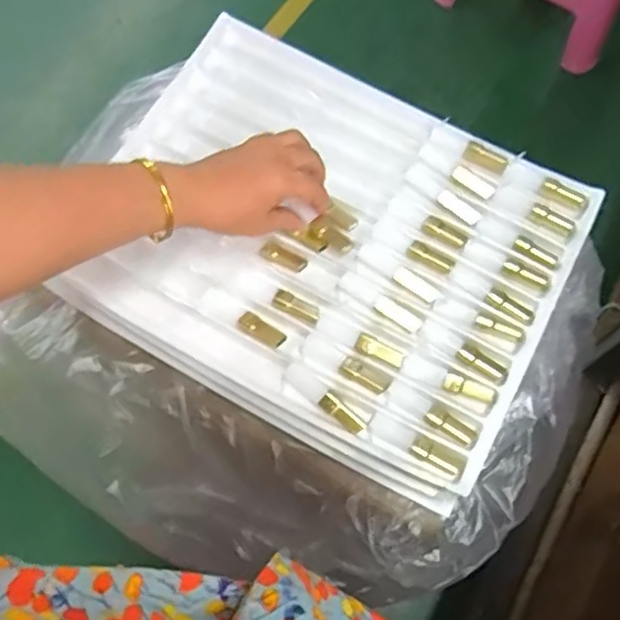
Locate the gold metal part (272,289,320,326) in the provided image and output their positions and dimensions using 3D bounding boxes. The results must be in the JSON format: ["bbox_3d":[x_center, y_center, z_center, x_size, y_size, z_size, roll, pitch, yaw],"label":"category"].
[{"bbox_3d":[-0.011,-0.002,0.524,0.040,0.007,0.016,25,70,12],"label":"gold metal part"}]

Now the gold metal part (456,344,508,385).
[{"bbox_3d":[0.137,0.043,0.511,0.042,0.008,0.018,30,71,13],"label":"gold metal part"}]

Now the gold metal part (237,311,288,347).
[{"bbox_3d":[-0.039,0.017,0.521,0.039,0.007,0.016,31,71,14],"label":"gold metal part"}]

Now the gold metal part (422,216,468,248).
[{"bbox_3d":[0.117,-0.068,0.553,0.039,0.004,0.015,31,71,14],"label":"gold metal part"}]

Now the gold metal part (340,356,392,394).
[{"bbox_3d":[0.044,0.052,0.506,0.039,0.005,0.016,28,71,13],"label":"gold metal part"}]

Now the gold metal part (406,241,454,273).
[{"bbox_3d":[0.103,-0.046,0.545,0.041,0.004,0.016,28,71,13],"label":"gold metal part"}]

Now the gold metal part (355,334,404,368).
[{"bbox_3d":[0.055,0.033,0.512,0.038,0.006,0.014,25,70,11],"label":"gold metal part"}]

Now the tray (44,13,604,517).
[{"bbox_3d":[0.011,-0.062,0.563,0.397,0.035,0.313,28,71,13],"label":"tray"}]

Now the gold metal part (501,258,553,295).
[{"bbox_3d":[0.191,-0.030,0.565,0.044,0.008,0.016,26,70,12],"label":"gold metal part"}]

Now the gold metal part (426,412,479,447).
[{"bbox_3d":[0.109,0.090,0.496,0.040,0.007,0.016,32,72,14],"label":"gold metal part"}]

